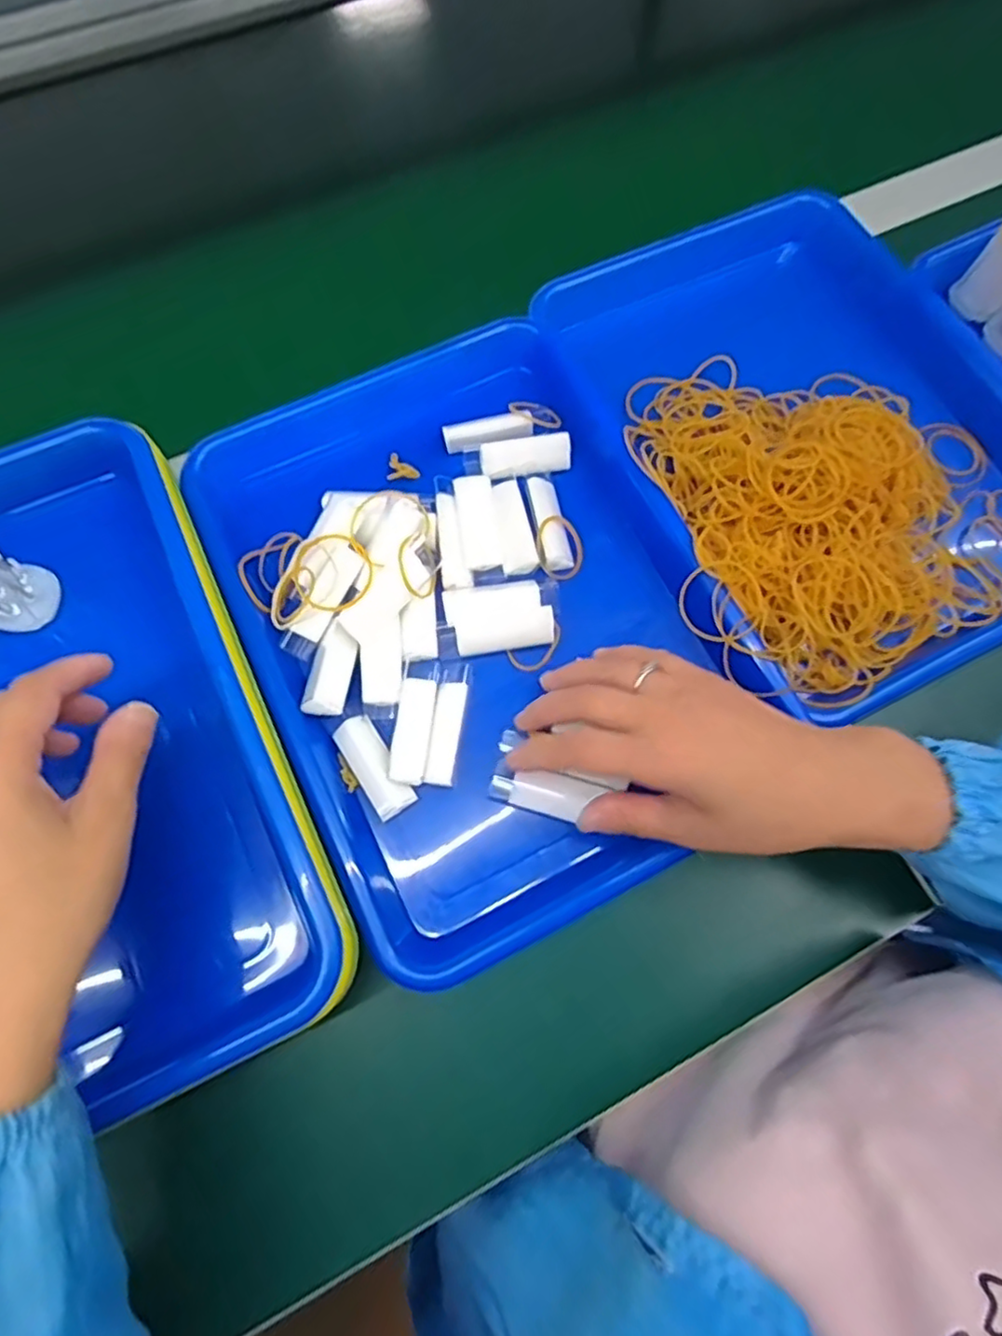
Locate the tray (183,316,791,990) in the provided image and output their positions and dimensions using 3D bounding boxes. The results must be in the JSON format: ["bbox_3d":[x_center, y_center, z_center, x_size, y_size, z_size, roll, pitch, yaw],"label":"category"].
[{"bbox_3d":[-0.017,-0.031,0.372,0.234,0.042,0.334,-26,74,-9],"label":"tray"}]

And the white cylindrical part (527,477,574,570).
[{"bbox_3d":[0.030,-0.088,0.392,0.017,0.015,0.059,-11,72,-5],"label":"white cylindrical part"}]

